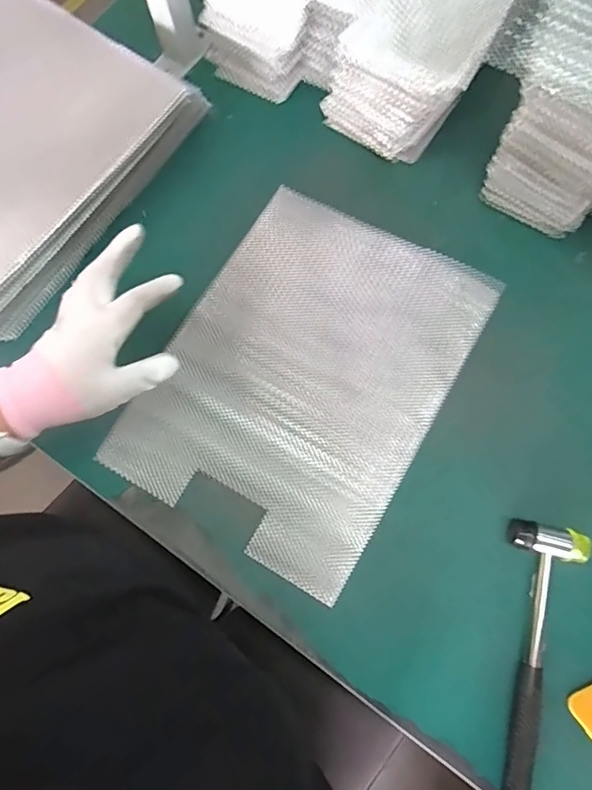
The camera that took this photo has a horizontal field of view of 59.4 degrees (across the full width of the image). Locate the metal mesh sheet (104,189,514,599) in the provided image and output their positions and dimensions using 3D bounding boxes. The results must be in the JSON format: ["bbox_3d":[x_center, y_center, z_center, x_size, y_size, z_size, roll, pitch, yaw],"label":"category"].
[{"bbox_3d":[0.008,-0.020,0.490,0.248,0.010,0.327,30,81,9],"label":"metal mesh sheet"}]

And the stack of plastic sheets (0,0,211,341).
[{"bbox_3d":[-0.304,-0.246,0.517,0.270,0.090,0.381,40,80,11],"label":"stack of plastic sheets"}]

